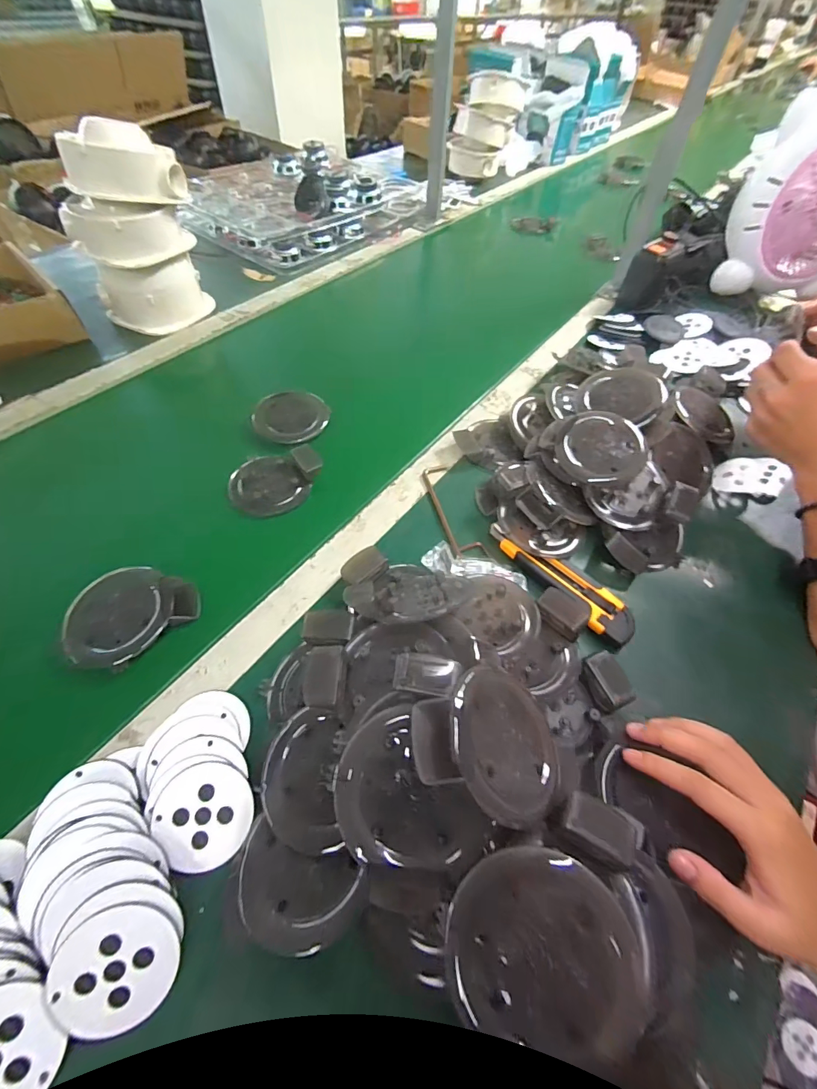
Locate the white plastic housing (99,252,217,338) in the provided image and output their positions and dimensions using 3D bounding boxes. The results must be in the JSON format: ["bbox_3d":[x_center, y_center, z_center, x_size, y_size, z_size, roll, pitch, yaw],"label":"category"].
[{"bbox_3d":[-0.383,-0.389,0.626,0.105,0.078,0.122,29,58,15],"label":"white plastic housing"}]

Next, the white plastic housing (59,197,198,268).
[{"bbox_3d":[-0.382,-0.430,0.563,0.118,0.055,0.112,22,57,11],"label":"white plastic housing"}]

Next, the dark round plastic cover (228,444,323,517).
[{"bbox_3d":[-0.148,-0.074,0.467,0.103,0.026,0.074,-29,62,-21],"label":"dark round plastic cover"}]

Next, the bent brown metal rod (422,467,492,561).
[{"bbox_3d":[0.047,-0.038,0.451,0.033,0.006,0.136,-11,57,-11],"label":"bent brown metal rod"}]

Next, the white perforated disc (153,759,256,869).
[{"bbox_3d":[-0.134,0.176,0.274,0.055,0.011,0.061,-37,65,-25],"label":"white perforated disc"}]

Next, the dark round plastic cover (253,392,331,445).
[{"bbox_3d":[-0.145,-0.160,0.524,0.091,0.015,0.079,-23,71,-23],"label":"dark round plastic cover"}]

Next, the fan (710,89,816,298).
[{"bbox_3d":[0.676,-0.570,0.689,0.241,0.237,0.110,-9,56,-10],"label":"fan"}]

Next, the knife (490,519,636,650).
[{"bbox_3d":[0.144,0.030,0.397,0.042,0.016,0.157,-31,63,-22],"label":"knife"}]

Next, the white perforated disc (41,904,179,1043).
[{"bbox_3d":[-0.159,0.232,0.227,0.059,0.004,0.060,4,78,-17],"label":"white perforated disc"}]

